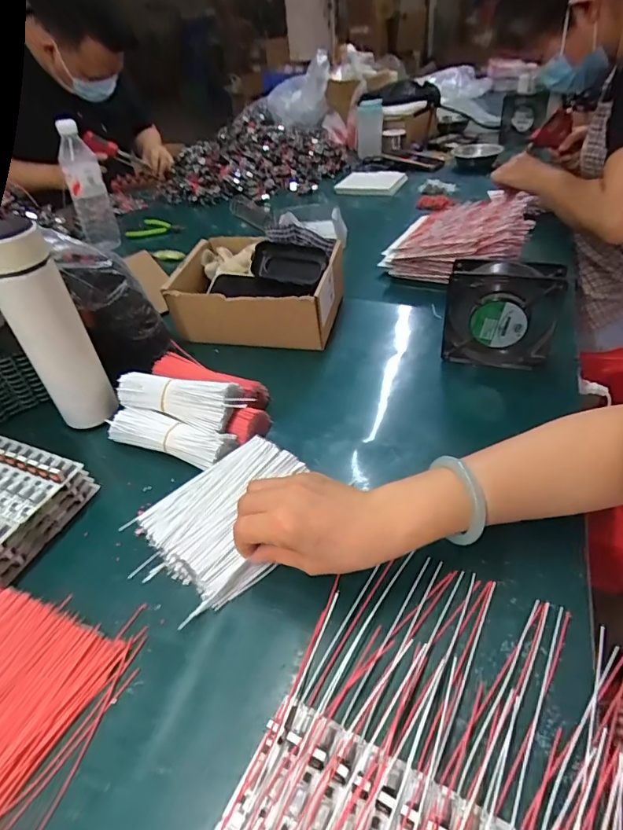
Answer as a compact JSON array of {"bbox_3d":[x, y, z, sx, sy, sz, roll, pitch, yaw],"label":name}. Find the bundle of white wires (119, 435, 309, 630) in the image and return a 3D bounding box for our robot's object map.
[{"bbox_3d":[-0.070,0.092,0.427,0.158,0.024,0.122,-31,51,-28],"label":"bundle of white wires"}]

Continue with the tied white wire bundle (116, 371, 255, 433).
[{"bbox_3d":[-0.146,-0.019,0.517,0.163,0.033,0.048,10,42,18],"label":"tied white wire bundle"}]

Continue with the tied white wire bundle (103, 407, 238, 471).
[{"bbox_3d":[-0.153,0.021,0.509,0.150,0.033,0.042,13,43,22],"label":"tied white wire bundle"}]

